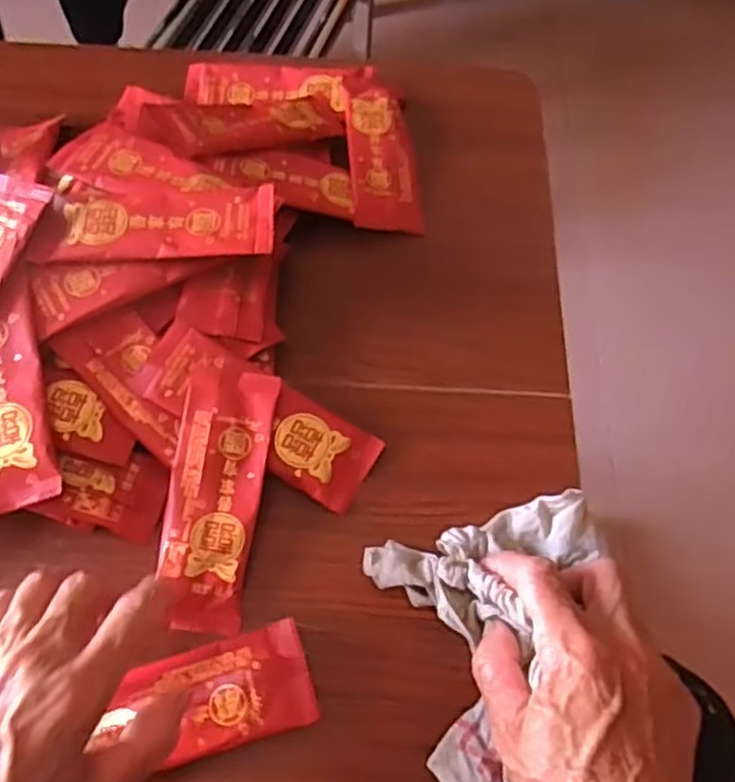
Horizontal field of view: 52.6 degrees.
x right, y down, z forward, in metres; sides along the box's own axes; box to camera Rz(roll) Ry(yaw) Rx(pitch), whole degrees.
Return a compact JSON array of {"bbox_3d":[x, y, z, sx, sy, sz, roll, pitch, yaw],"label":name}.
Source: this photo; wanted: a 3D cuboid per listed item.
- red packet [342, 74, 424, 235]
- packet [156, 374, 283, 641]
[{"bbox_3d":[0.011,-0.169,0.515,0.045,0.009,0.132,-3,63,-4],"label":"red packet"},{"bbox_3d":[-0.080,0.055,0.388,0.047,0.008,0.133,8,72,-4],"label":"packet"}]

